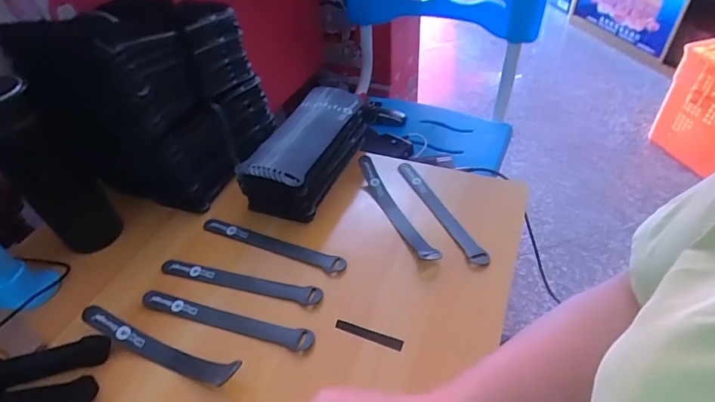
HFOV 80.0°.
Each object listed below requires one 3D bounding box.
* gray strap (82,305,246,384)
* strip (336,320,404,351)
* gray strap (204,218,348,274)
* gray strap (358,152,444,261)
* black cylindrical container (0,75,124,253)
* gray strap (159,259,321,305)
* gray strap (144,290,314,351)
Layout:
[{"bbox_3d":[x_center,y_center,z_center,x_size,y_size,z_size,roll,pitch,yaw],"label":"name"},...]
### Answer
[{"bbox_3d":[-0.194,0.141,0.416,0.187,0.034,0.021,15,48,19],"label":"gray strap"},{"bbox_3d":[0.011,0.132,0.423,0.070,0.004,0.012,14,48,18],"label":"strip"},{"bbox_3d":[-0.108,0.052,0.523,0.208,0.006,0.021,13,58,23],"label":"gray strap"},{"bbox_3d":[0.043,0.004,0.536,0.025,0.017,0.195,-19,47,-13],"label":"gray strap"},{"bbox_3d":[-0.371,-0.033,0.514,0.073,0.208,0.076,32,56,31],"label":"black cylindrical container"},{"bbox_3d":[-0.137,0.089,0.485,0.203,0.010,0.020,10,47,15],"label":"gray strap"},{"bbox_3d":[-0.141,0.123,0.451,0.202,0.009,0.022,11,47,15],"label":"gray strap"}]

